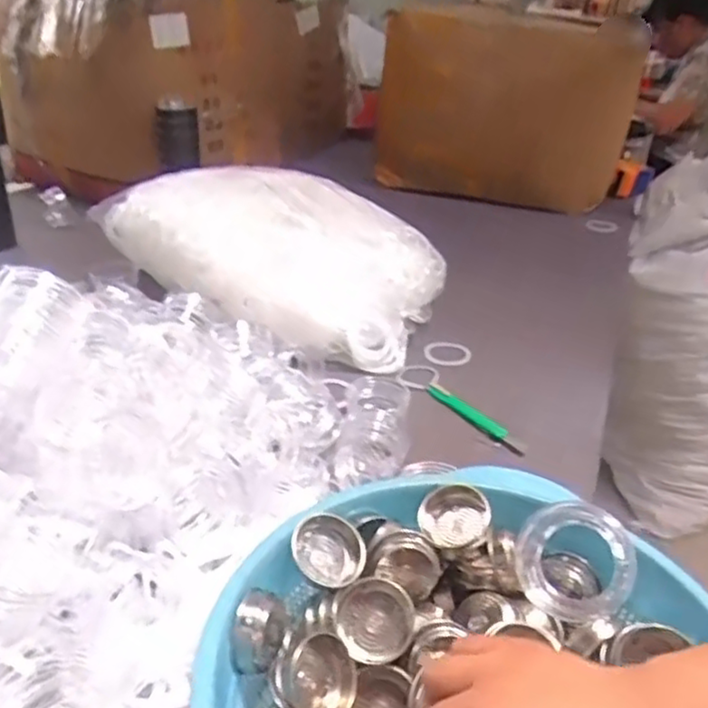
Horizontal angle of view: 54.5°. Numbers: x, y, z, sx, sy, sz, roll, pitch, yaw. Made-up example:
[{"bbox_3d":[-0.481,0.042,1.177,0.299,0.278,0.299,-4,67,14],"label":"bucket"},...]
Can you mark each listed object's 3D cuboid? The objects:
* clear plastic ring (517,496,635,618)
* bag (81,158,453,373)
[{"bbox_3d":[0.135,0.127,0.423,0.069,0.031,0.069,10,69,27],"label":"clear plastic ring"},{"bbox_3d":[-0.143,-0.142,0.930,0.492,0.157,0.246,16,31,24],"label":"bag"}]

